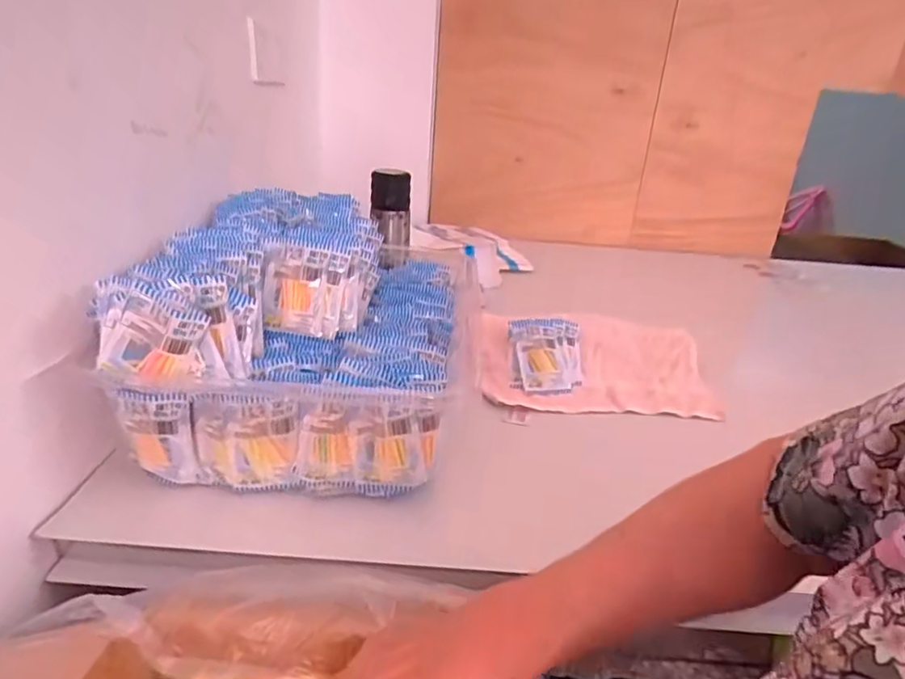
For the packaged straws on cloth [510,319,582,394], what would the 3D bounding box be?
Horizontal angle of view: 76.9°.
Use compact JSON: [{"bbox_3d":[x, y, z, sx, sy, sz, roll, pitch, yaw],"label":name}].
[{"bbox_3d":[0.130,0.024,0.778,0.103,0.030,0.117,11,55,-19],"label":"packaged straws on cloth"}]

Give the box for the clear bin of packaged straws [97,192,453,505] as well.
[{"bbox_3d":[-0.154,-0.029,0.665,0.306,0.184,0.433,5,24,0],"label":"clear bin of packaged straws"}]

